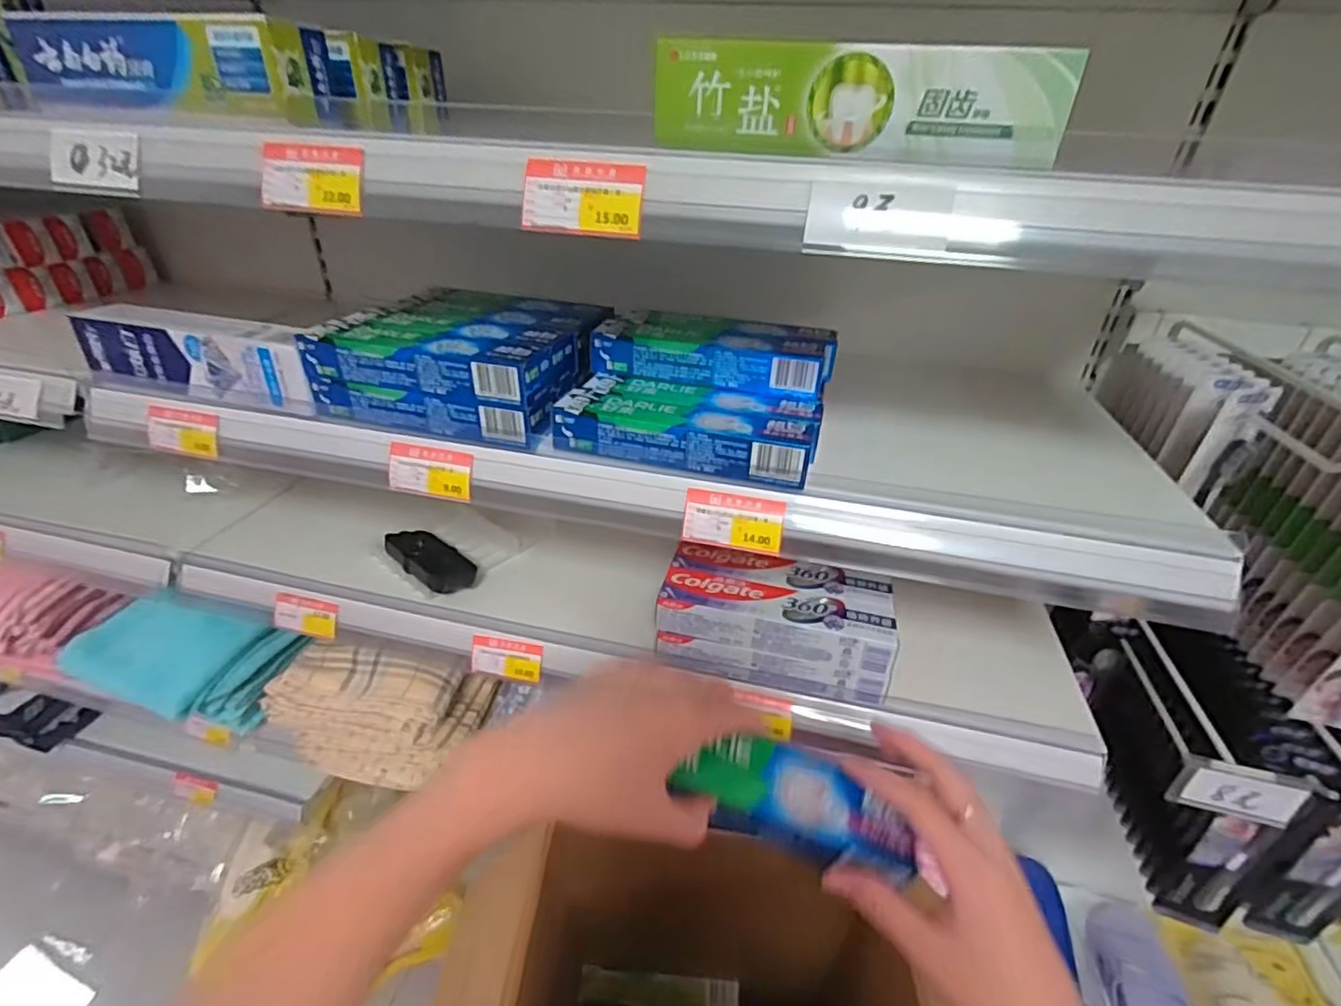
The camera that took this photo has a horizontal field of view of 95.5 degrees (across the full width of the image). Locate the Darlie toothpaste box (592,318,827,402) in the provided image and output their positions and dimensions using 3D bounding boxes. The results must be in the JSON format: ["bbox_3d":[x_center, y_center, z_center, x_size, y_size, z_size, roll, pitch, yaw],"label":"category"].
[{"bbox_3d":[0.031,-0.120,0.498,0.181,0.034,0.045,9,34,10],"label":"Darlie toothpaste box"}]

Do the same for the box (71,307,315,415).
[{"bbox_3d":[-0.385,-0.124,0.507,0.222,0.060,0.039,10,34,11],"label":"box"}]

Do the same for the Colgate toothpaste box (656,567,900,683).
[{"bbox_3d":[0.089,0.098,0.519,0.192,0.039,0.048,10,34,10],"label":"Colgate toothpaste box"}]

